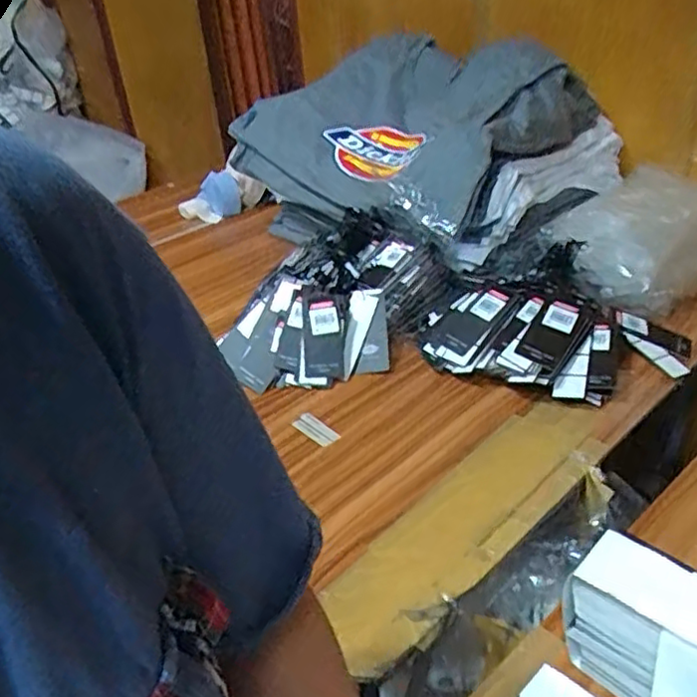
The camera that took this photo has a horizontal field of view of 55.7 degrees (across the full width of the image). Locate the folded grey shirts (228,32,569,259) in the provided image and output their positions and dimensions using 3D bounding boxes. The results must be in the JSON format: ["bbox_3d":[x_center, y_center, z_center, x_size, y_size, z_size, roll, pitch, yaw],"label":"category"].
[{"bbox_3d":[0.078,-0.346,1.046,0.319,0.197,0.502,-24,36,-28],"label":"folded grey shirts"}]

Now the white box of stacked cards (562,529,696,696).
[{"bbox_3d":[0.214,0.203,0.453,0.055,0.110,0.123,-30,39,-34],"label":"white box of stacked cards"}]

